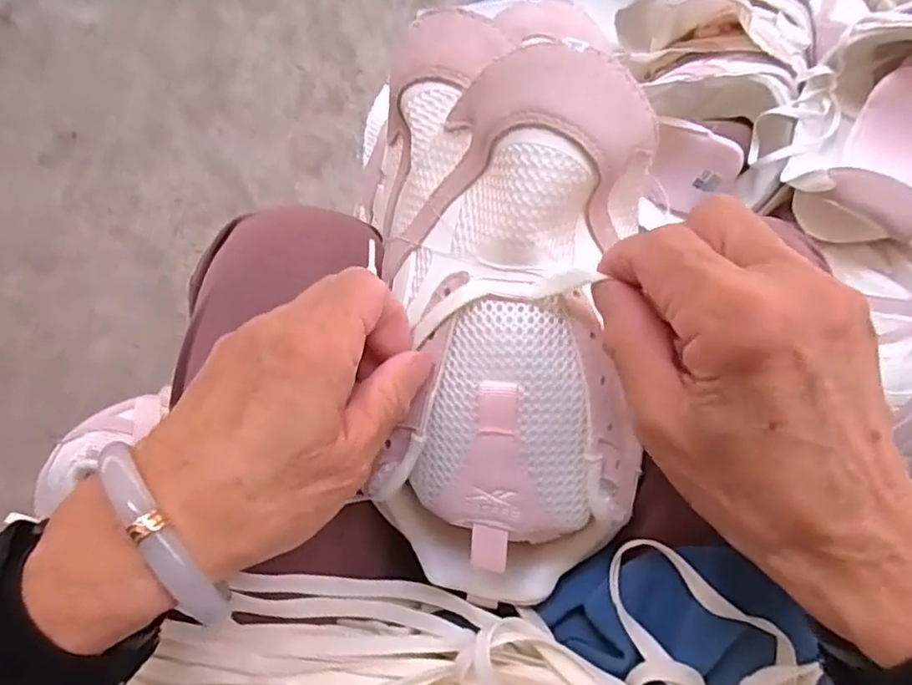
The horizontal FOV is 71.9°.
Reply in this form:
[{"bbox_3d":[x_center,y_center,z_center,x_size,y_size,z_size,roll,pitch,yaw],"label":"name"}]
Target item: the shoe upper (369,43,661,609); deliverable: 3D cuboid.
[{"bbox_3d":[0.022,0.003,0.265,0.105,0.049,0.229,6,101,3],"label":"shoe upper"}]

